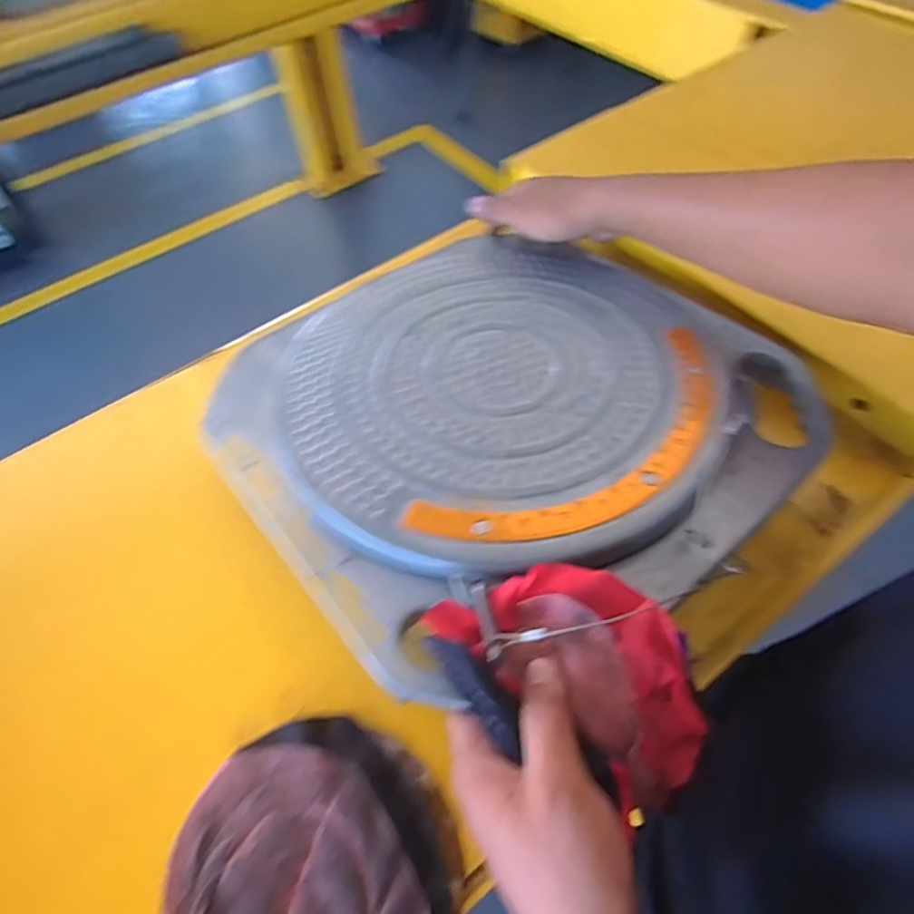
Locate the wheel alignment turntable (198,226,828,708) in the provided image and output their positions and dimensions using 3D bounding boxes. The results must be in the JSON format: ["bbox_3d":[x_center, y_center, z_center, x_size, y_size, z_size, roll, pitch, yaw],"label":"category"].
[{"bbox_3d":[0.029,-0.050,0.431,0.374,0.042,0.373,-36,61,-18],"label":"wheel alignment turntable"}]

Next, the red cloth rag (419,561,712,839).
[{"bbox_3d":[0.059,0.107,0.300,0.143,0.042,0.098,24,61,18],"label":"red cloth rag"}]

